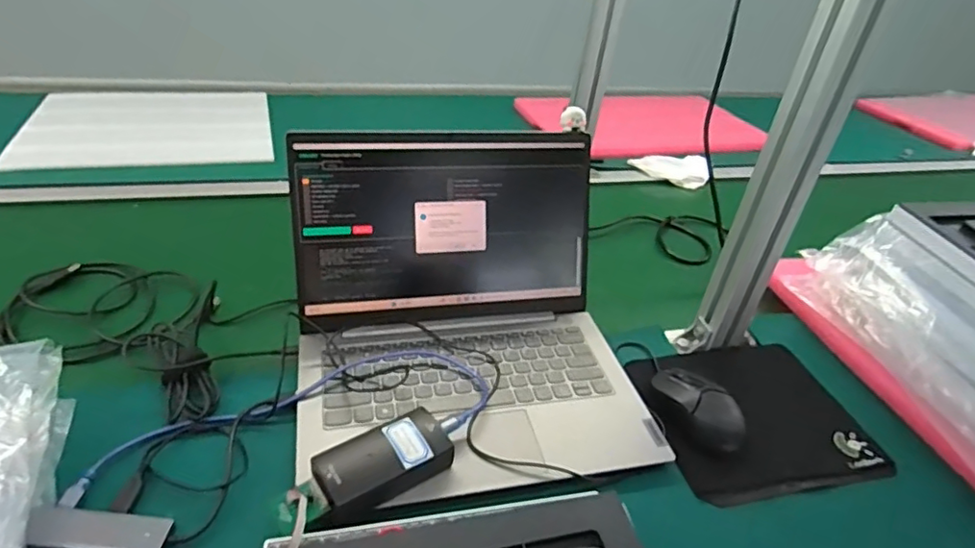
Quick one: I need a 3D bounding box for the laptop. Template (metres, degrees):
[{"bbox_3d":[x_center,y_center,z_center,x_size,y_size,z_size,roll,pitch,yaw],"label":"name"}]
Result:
[{"bbox_3d":[-0.015,0.022,0.556,0.325,0.180,0.304,-3,36,-14],"label":"laptop"}]

